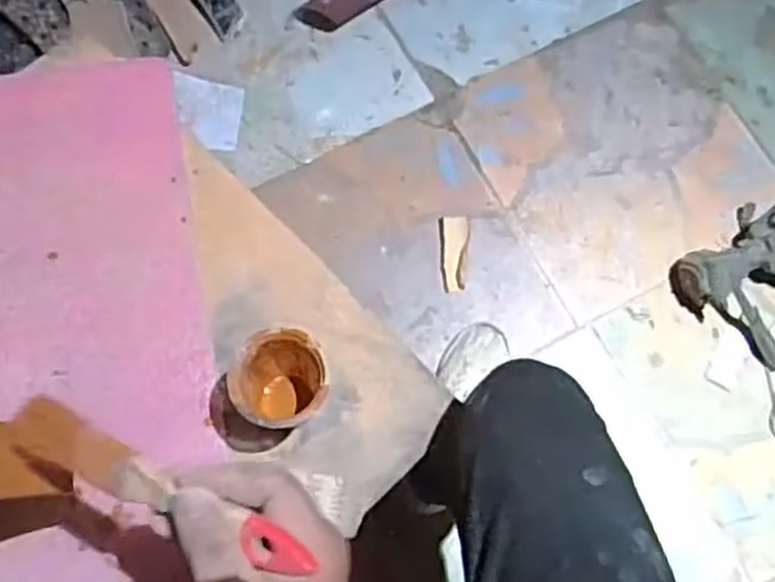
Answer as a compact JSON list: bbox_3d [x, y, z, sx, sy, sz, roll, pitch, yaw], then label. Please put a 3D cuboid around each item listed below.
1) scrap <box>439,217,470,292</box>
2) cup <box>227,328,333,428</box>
[{"bbox_3d":[0.093,-0.052,1.129,0.043,0.025,0.104,5,74,-1],"label":"scrap"},{"bbox_3d":[-0.080,0.073,0.615,0.066,0.090,0.070,1,74,-2],"label":"cup"}]

